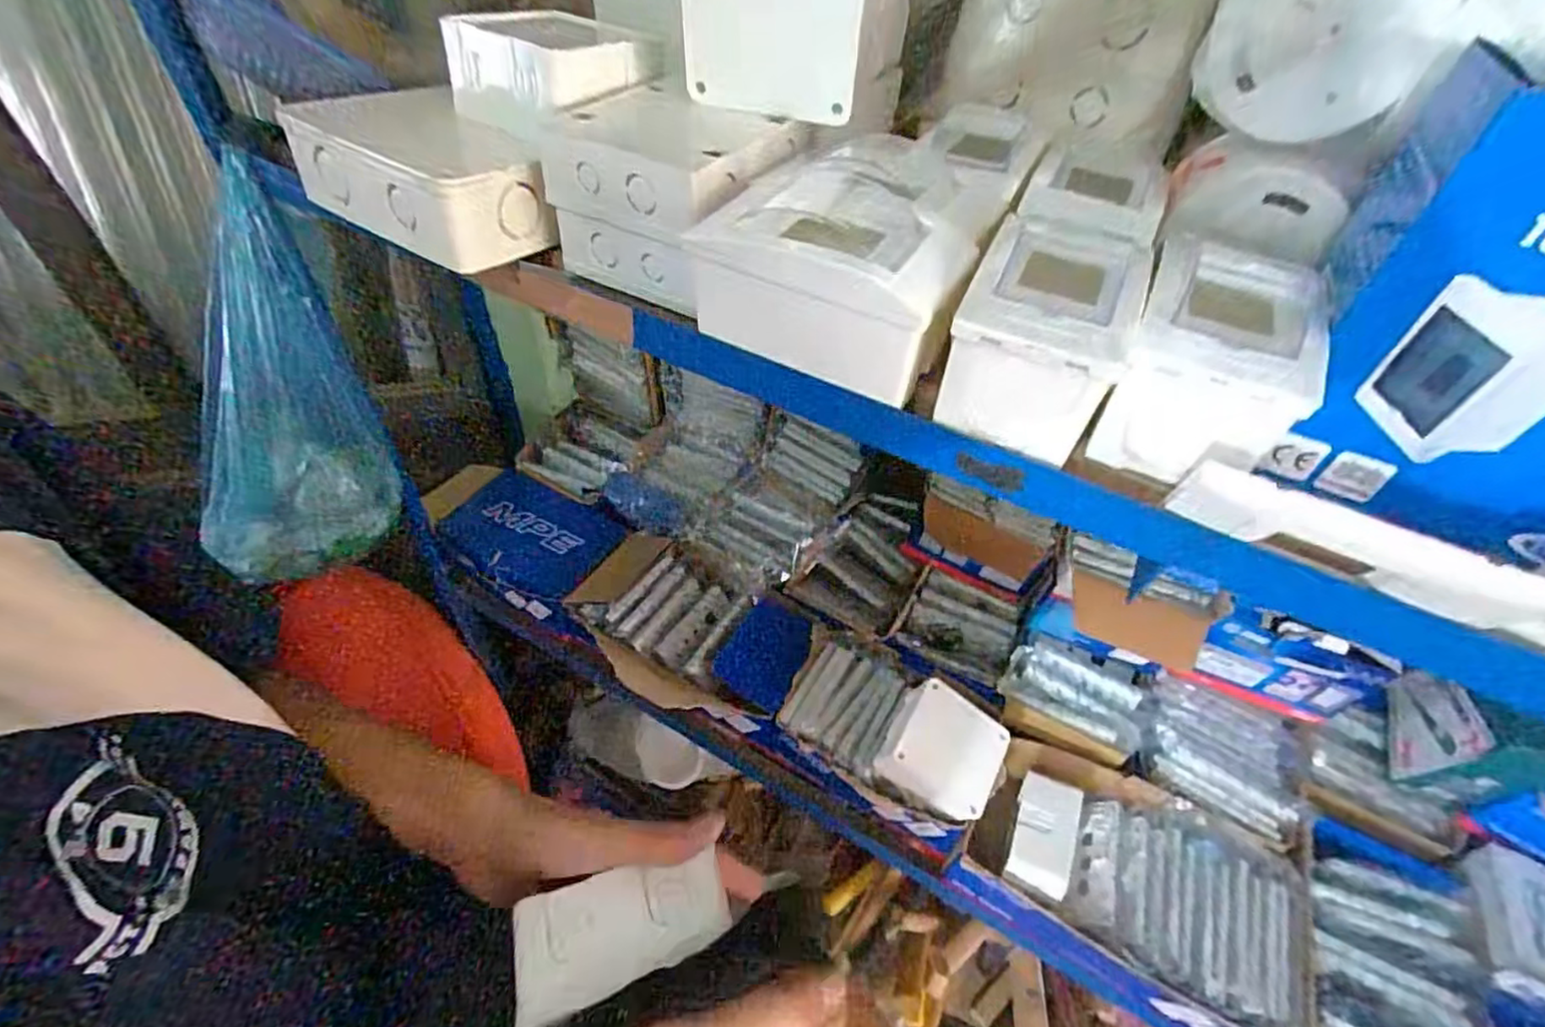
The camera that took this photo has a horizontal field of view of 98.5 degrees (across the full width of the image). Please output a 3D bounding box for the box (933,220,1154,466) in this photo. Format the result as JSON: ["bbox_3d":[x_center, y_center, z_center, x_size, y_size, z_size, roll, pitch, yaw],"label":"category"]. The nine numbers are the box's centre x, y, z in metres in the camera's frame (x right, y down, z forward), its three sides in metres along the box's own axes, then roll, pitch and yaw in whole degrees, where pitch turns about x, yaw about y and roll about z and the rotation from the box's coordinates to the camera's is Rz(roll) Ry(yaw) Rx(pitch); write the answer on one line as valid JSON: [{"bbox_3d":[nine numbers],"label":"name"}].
[{"bbox_3d":[0.129,-0.087,0.319,0.074,0.069,0.094,21,49,15],"label":"box"}]

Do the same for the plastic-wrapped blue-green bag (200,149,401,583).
[{"bbox_3d":[-0.442,-0.108,0.606,0.123,0.375,0.106,17,28,12],"label":"plastic-wrapped blue-green bag"}]

